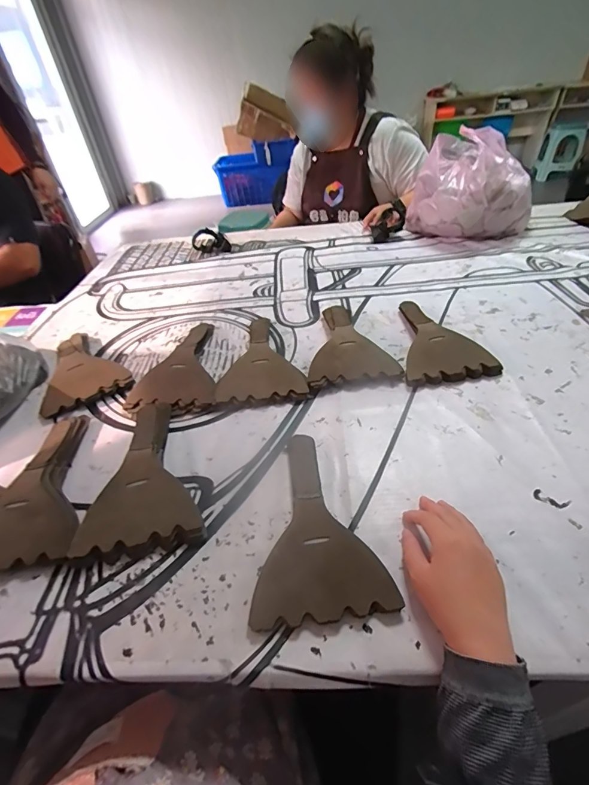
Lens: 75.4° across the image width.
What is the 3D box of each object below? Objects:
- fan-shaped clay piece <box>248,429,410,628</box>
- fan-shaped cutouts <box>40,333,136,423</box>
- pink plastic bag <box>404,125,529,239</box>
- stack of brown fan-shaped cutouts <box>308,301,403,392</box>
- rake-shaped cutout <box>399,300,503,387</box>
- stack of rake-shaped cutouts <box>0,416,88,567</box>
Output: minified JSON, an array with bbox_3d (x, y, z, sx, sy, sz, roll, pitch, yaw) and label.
[{"bbox_3d":[0.021,0.140,0.456,0.139,0.028,0.235,-7,41,-1],"label":"fan-shaped clay piece"},{"bbox_3d":[-0.403,-0.051,0.720,0.144,0.034,0.221,-24,44,-20],"label":"fan-shaped cutouts"},{"bbox_3d":[0.481,-0.554,1.030,0.290,0.224,0.275,15,45,22],"label":"pink plastic bag"},{"bbox_3d":[0.083,-0.104,0.710,0.148,0.043,0.244,-8,41,-3],"label":"stack of brown fan-shaped cutouts"},{"bbox_3d":[0.244,-0.108,0.694,0.152,0.040,0.245,-8,41,-2],"label":"rake-shaped cutout"},{"bbox_3d":[-0.340,0.119,0.518,0.143,0.039,0.231,-8,41,-2],"label":"stack of rake-shaped cutouts"}]

